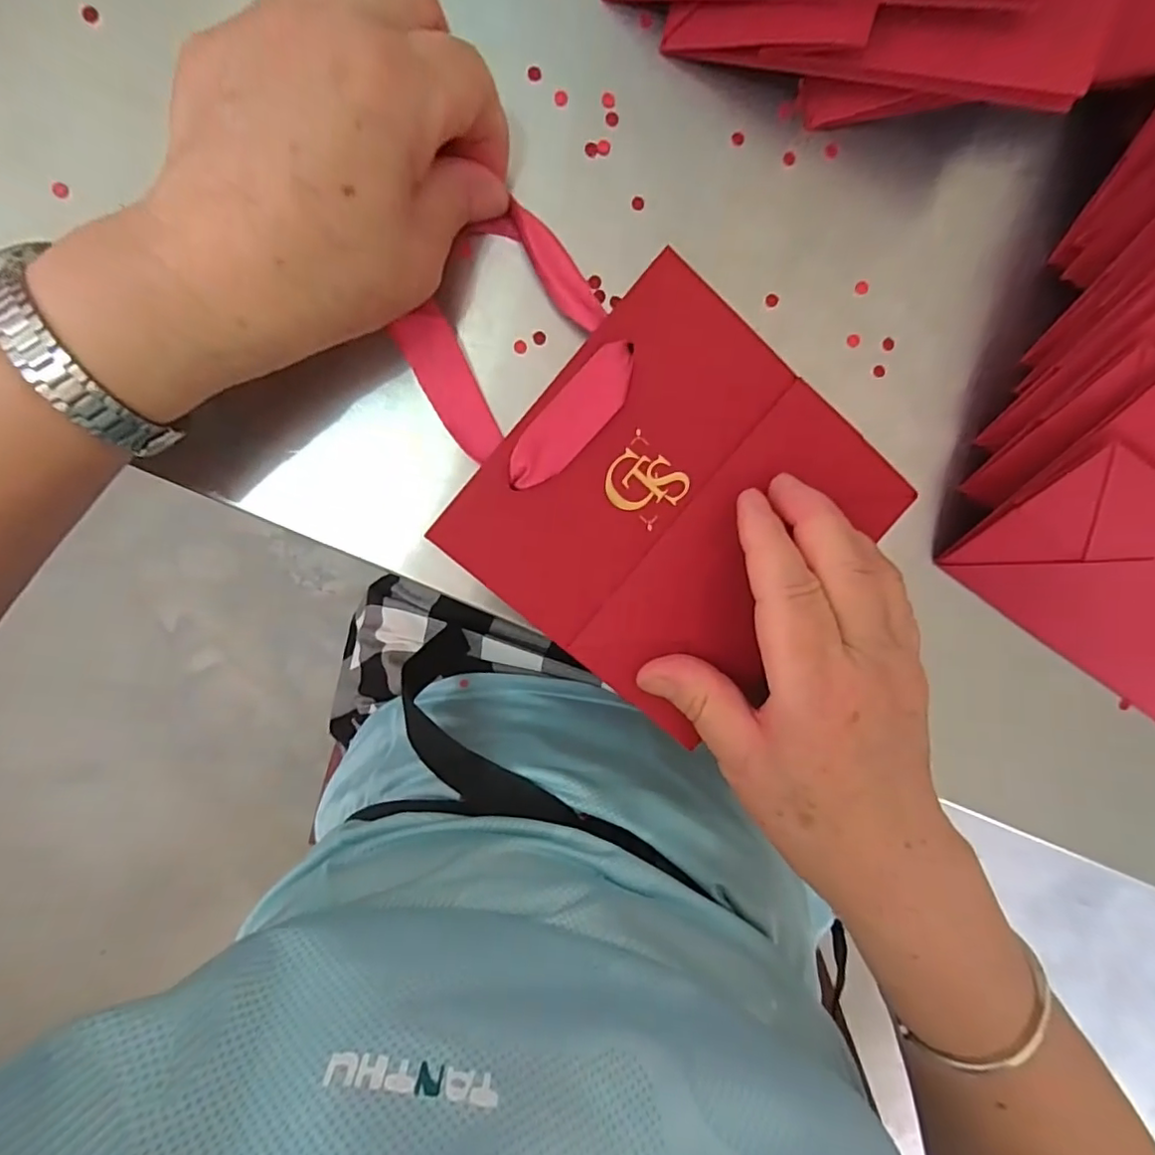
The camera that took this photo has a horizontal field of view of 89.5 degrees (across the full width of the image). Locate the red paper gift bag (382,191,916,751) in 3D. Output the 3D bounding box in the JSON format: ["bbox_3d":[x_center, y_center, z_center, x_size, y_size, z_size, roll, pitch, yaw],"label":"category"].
[{"bbox_3d":[0.021,-0.041,0.222,0.180,0.009,0.135,40,92,-9],"label":"red paper gift bag"}]

